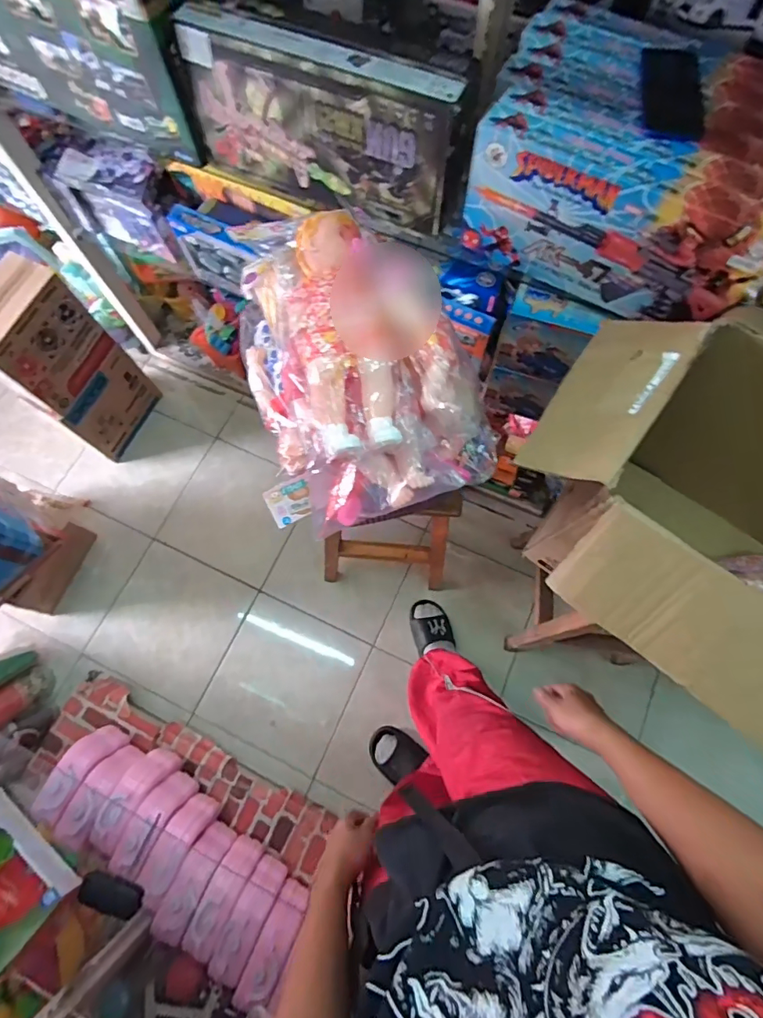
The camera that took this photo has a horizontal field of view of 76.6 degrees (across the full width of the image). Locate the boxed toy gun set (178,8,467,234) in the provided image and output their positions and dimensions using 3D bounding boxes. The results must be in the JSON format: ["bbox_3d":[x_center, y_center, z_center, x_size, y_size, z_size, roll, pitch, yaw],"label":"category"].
[{"bbox_3d":[-0.097,-0.583,0.758,0.424,0.222,0.055,22,73,5],"label":"boxed toy gun set"}]

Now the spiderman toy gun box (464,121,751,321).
[{"bbox_3d":[0.308,-0.390,0.690,0.398,0.185,0.041,29,74,7],"label":"spiderman toy gun box"}]

